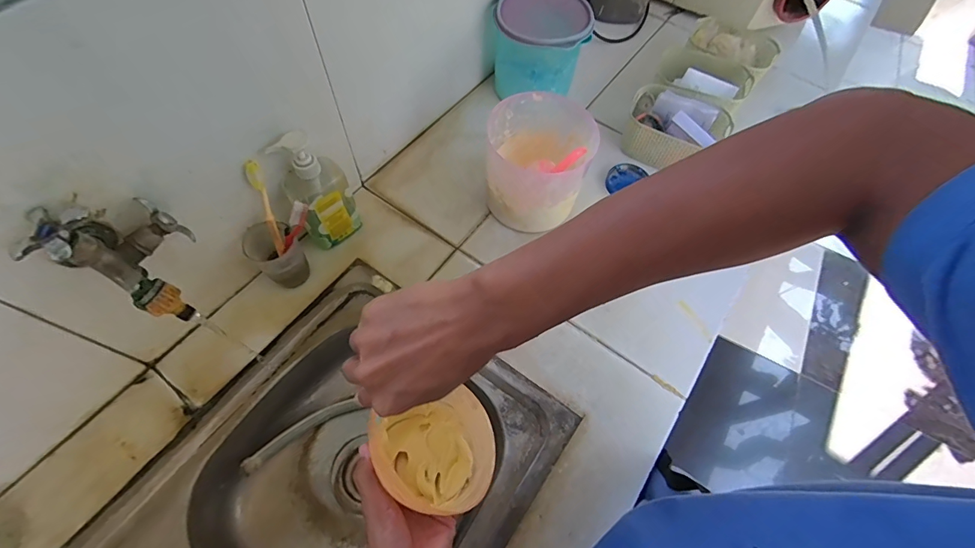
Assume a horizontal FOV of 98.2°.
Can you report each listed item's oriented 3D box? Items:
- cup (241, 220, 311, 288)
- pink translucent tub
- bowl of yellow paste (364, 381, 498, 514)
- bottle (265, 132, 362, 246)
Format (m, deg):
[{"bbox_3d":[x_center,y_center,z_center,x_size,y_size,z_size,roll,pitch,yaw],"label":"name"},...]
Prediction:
[{"bbox_3d":[-0.296,-0.021,0.605,0.065,0.093,0.068,1,62,-2],"label":"cup"},{"bbox_3d":[0.080,-0.169,0.671,0.156,0.147,0.160,1,62,-2],"label":"pink translucent tub"},{"bbox_3d":[-0.049,0.172,0.404,0.108,0.065,0.102,1,62,-2],"label":"bowl of yellow paste"},{"bbox_3d":[-0.239,-0.117,0.601,0.084,0.194,0.056,-40,71,-21],"label":"bottle"}]

